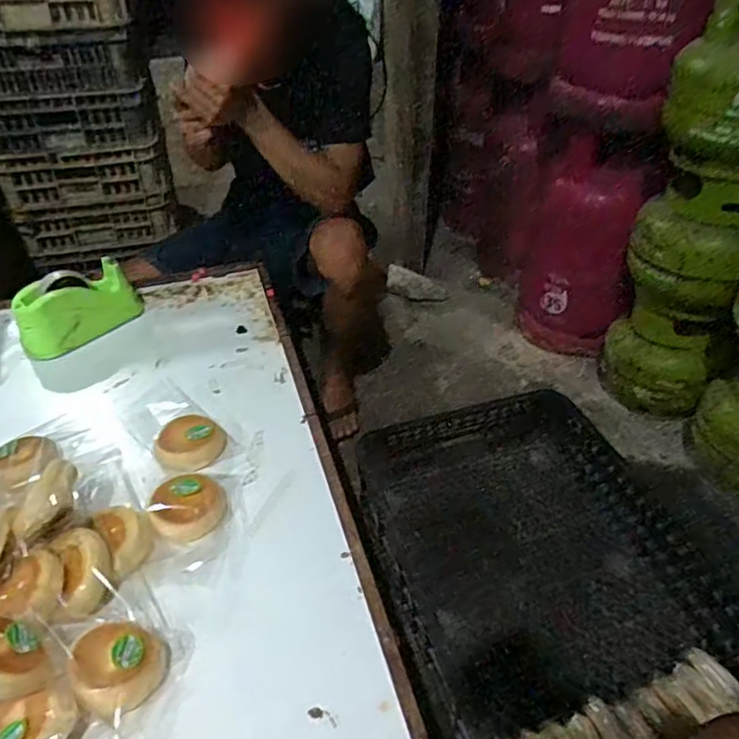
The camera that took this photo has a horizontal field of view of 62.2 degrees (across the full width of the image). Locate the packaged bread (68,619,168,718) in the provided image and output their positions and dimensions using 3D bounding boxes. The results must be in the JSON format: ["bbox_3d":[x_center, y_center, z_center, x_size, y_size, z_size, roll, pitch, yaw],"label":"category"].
[{"bbox_3d":[-0.251,0.303,0.623,0.086,0.055,0.083,0,40,0],"label":"packaged bread"}]

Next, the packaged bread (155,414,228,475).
[{"bbox_3d":[-0.254,0.099,0.862,0.088,0.043,0.094,0,42,0],"label":"packaged bread"}]

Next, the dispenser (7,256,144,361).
[{"bbox_3d":[-0.499,-0.108,1.056,0.209,0.103,0.088,-28,49,-29],"label":"dispenser"}]

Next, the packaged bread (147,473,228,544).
[{"bbox_3d":[-0.226,0.176,0.764,0.092,0.042,0.081,-12,43,-13],"label":"packaged bread"}]

